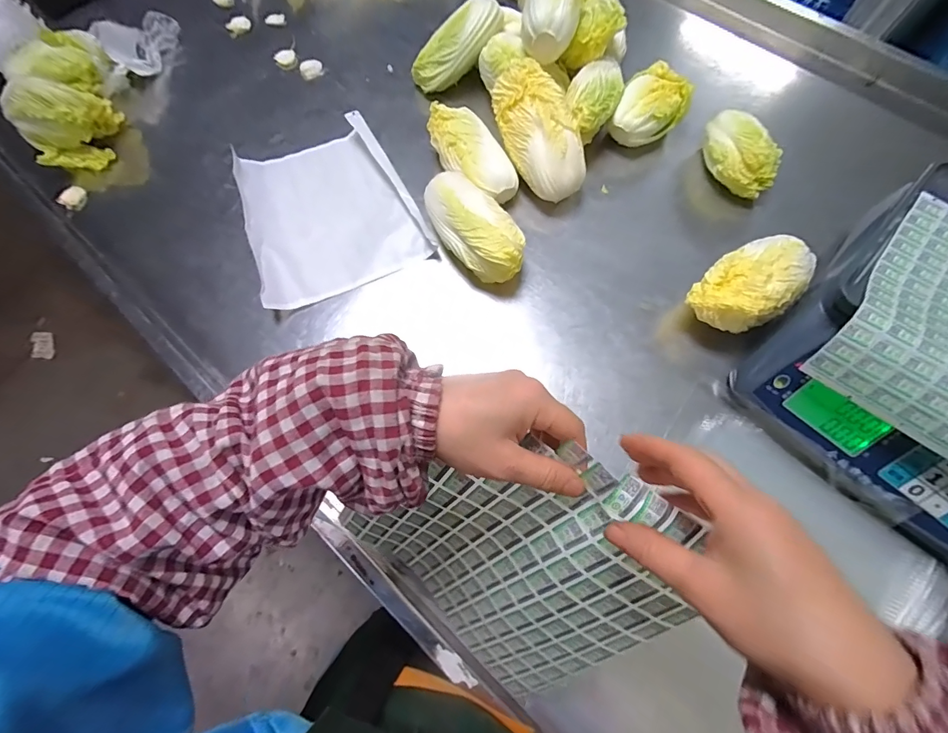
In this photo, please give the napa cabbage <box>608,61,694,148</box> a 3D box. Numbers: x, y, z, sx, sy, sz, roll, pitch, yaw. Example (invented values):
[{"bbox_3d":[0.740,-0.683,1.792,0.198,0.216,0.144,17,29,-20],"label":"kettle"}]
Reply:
[{"bbox_3d":[0.278,-0.399,0.643,0.099,0.071,0.139,24,74,9],"label":"napa cabbage"}]

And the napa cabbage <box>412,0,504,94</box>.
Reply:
[{"bbox_3d":[-0.026,-0.520,0.667,0.164,0.055,0.060,-38,73,15],"label":"napa cabbage"}]

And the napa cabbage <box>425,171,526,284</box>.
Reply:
[{"bbox_3d":[0.001,-0.191,0.569,0.088,0.089,0.178,-32,73,-9],"label":"napa cabbage"}]

